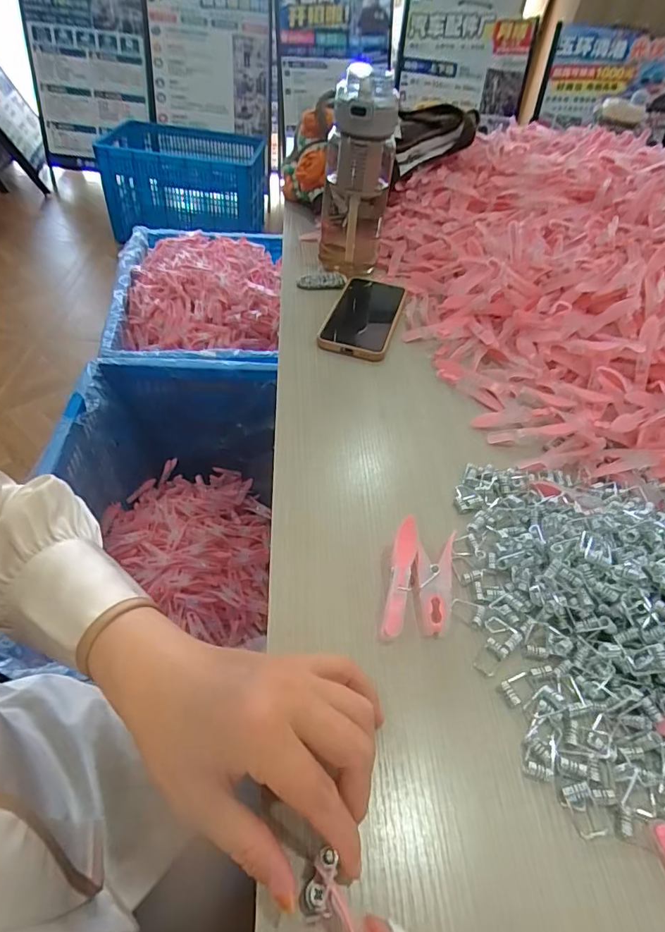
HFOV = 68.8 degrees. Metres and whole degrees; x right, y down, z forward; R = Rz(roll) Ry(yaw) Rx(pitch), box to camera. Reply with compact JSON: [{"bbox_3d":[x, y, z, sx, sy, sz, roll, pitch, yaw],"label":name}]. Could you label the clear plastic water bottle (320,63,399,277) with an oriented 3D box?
[{"bbox_3d":[0.030,-0.349,0.591,0.077,0.196,0.094,8,47,0],"label":"clear plastic water bottle"}]

